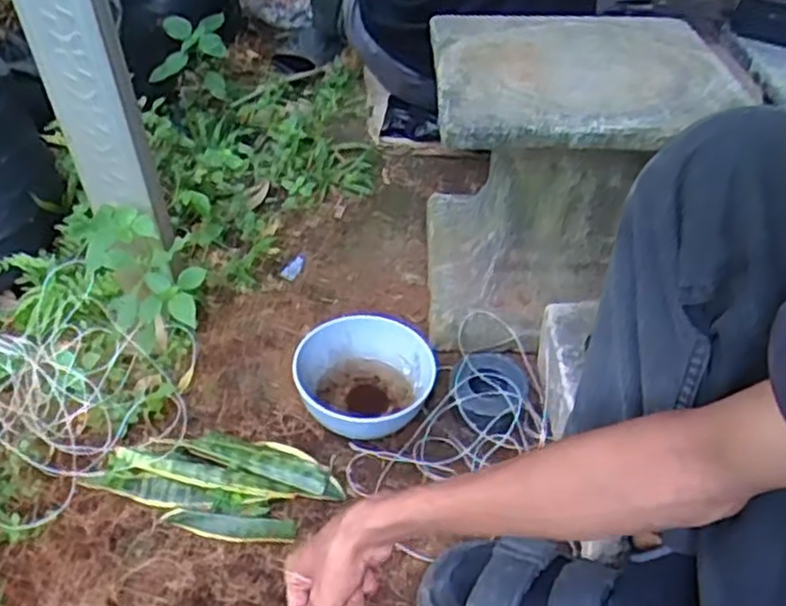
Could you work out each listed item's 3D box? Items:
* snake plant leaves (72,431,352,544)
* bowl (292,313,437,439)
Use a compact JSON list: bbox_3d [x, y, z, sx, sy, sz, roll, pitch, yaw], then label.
[{"bbox_3d":[-0.171,0.177,0.733,0.221,0.032,0.111,8,43,6],"label":"snake plant leaves"},{"bbox_3d":[-0.030,0.096,0.802,0.148,0.088,0.140,-1,43,1],"label":"bowl"}]

